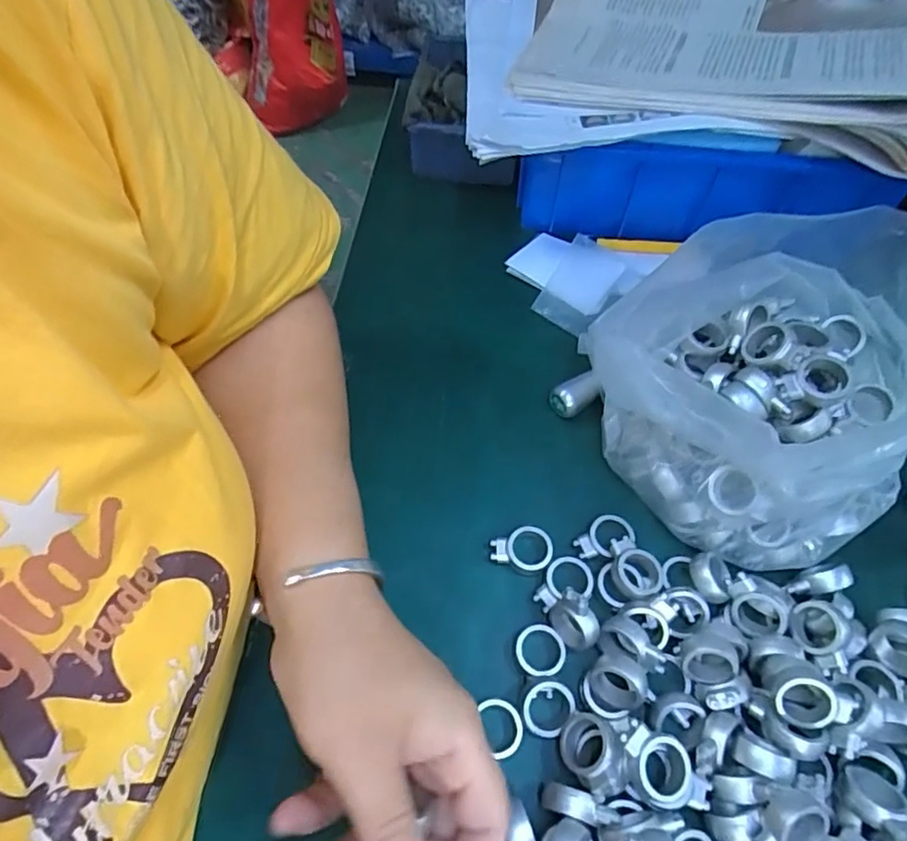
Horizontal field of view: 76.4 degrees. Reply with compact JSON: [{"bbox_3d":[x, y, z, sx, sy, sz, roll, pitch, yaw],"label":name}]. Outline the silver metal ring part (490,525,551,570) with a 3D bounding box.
[{"bbox_3d":[0.038,0.072,0.325,0.034,0.009,0.024,8,58,4],"label":"silver metal ring part"}]

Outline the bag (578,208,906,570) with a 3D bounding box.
[{"bbox_3d":[0.166,-0.023,0.320,0.162,0.103,0.172,1,57,3],"label":"bag"}]

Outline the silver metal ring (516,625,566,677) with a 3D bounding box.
[{"bbox_3d":[0.045,0.118,0.296,0.025,0.008,0.025,1,57,-1],"label":"silver metal ring"}]

